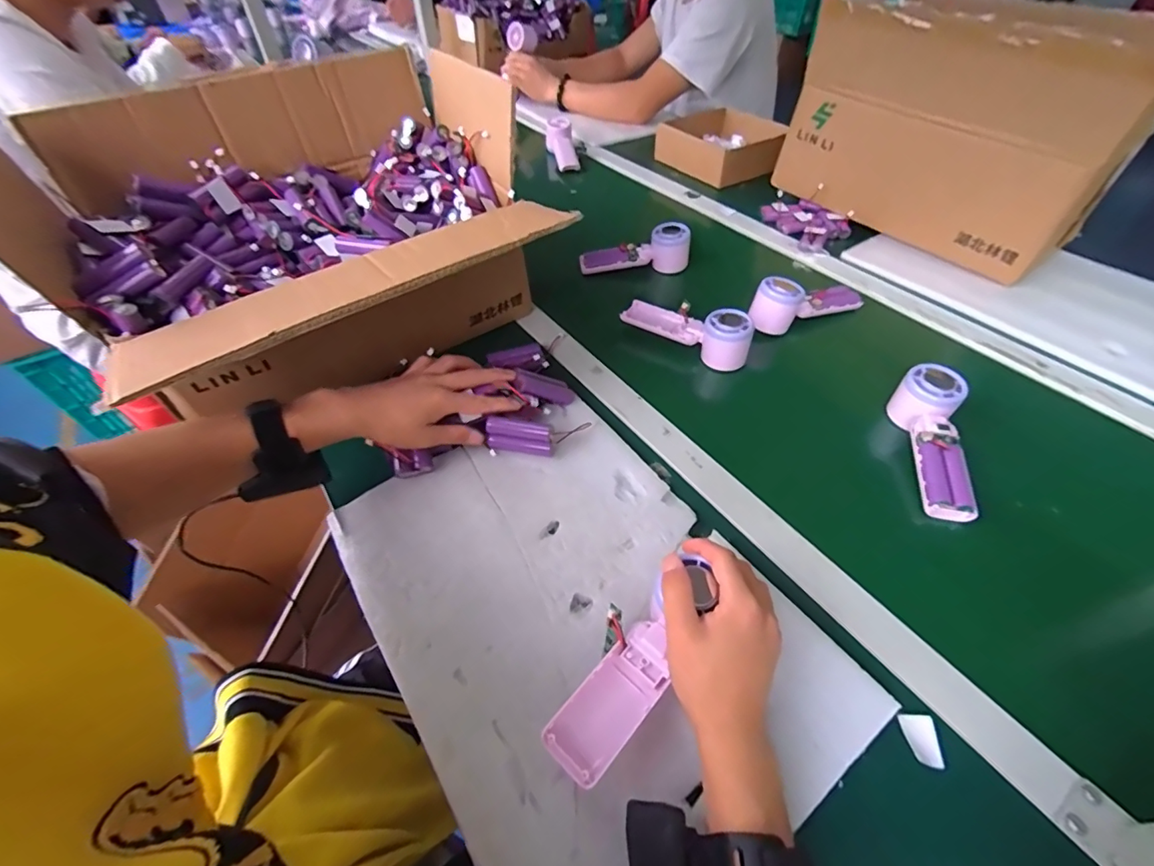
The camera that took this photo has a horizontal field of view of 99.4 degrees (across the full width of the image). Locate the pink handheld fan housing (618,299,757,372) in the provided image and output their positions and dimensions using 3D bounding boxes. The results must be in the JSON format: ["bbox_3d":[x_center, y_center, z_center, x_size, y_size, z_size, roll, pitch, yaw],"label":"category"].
[{"bbox_3d":[0.141,-0.141,0.615,0.163,0.057,0.059,30,55,25],"label":"pink handheld fan housing"}]

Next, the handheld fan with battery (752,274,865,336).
[{"bbox_3d":[0.301,-0.178,0.649,0.170,0.059,0.050,-18,50,-14],"label":"handheld fan with battery"}]

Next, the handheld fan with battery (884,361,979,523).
[{"bbox_3d":[0.357,0.004,0.489,0.055,0.049,0.165,10,49,10],"label":"handheld fan with battery"}]

